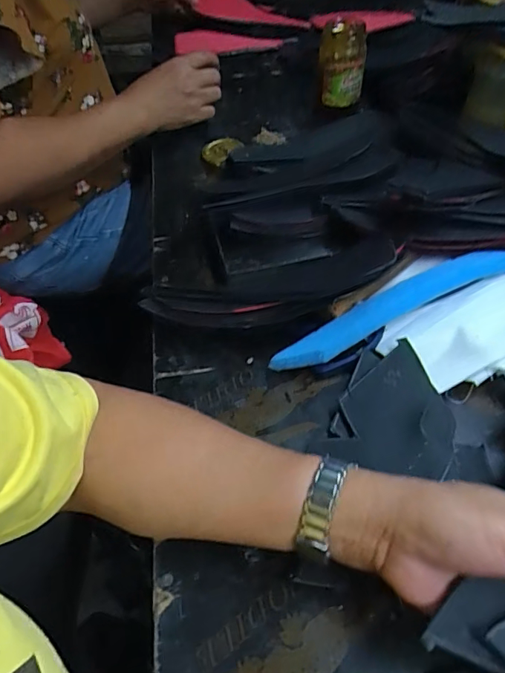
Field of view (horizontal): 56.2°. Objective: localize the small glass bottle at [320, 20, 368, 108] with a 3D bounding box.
[{"bbox_3d":[0.115,-0.350,0.616,0.057,0.096,0.066,4,51,6],"label":"small glass bottle"}]

